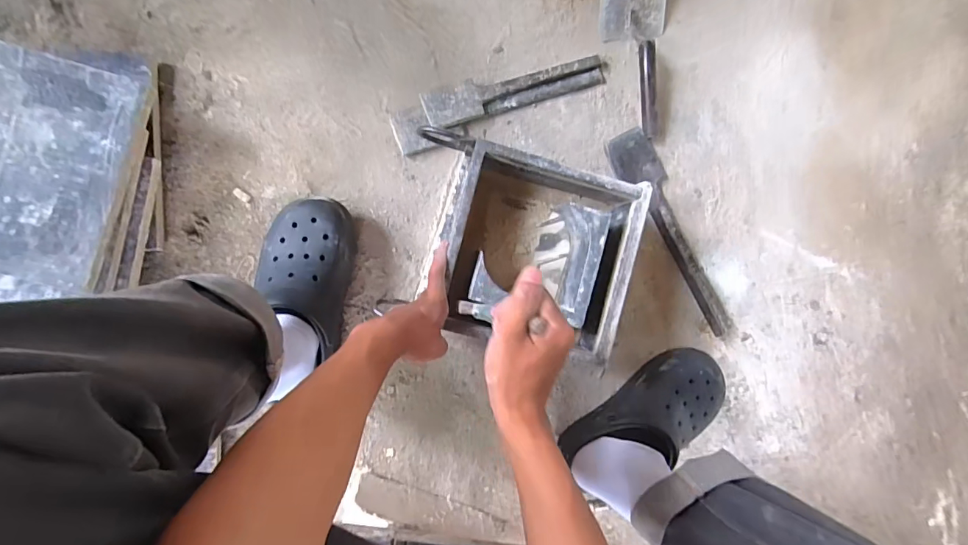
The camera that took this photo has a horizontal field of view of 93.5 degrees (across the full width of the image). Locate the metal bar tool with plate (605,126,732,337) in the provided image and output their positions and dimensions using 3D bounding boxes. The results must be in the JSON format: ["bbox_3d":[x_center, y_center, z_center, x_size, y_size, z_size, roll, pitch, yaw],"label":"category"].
[{"bbox_3d":[0.294,-0.061,0.686,0.074,0.020,0.335,-34,96,-7],"label":"metal bar tool with plate"}]

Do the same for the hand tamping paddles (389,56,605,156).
[{"bbox_3d":[0.024,-0.257,0.667,0.320,0.023,0.065,-23,94,-11],"label":"hand tamping paddles"}]

